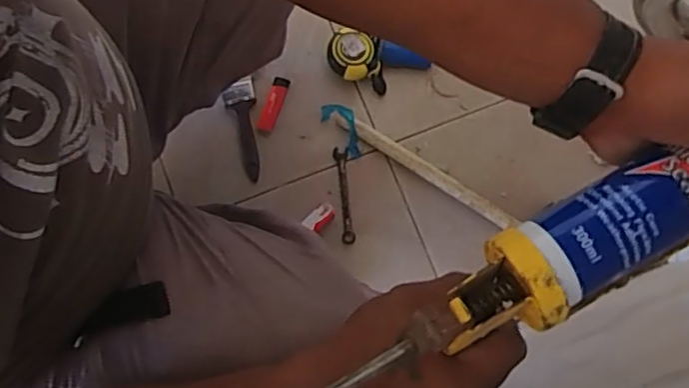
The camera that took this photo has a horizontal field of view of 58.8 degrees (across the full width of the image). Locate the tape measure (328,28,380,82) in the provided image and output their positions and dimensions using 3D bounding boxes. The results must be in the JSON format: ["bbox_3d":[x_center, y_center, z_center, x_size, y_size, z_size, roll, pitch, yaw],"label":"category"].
[{"bbox_3d":[0.015,-0.195,0.872,0.077,0.043,0.069,18,79,2],"label":"tape measure"}]

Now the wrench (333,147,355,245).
[{"bbox_3d":[0.000,0.002,0.852,0.019,0.011,0.136,-5,79,-2],"label":"wrench"}]

